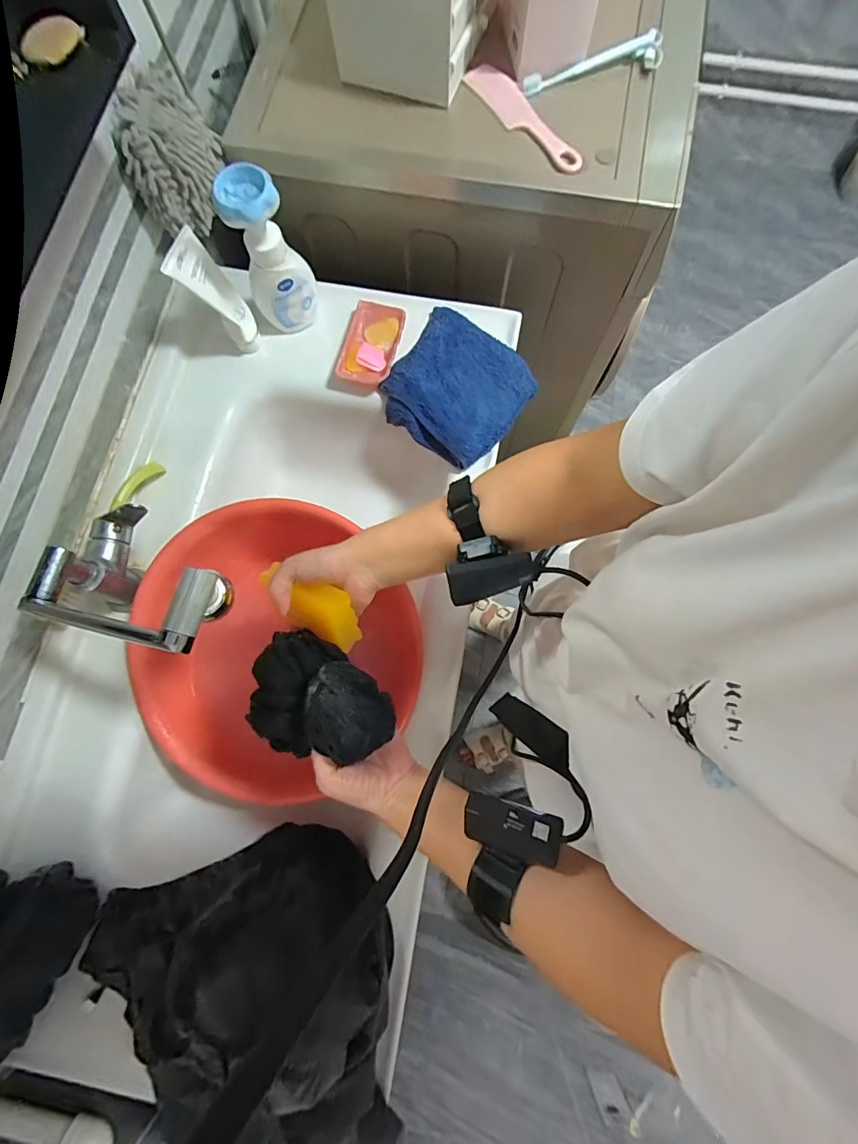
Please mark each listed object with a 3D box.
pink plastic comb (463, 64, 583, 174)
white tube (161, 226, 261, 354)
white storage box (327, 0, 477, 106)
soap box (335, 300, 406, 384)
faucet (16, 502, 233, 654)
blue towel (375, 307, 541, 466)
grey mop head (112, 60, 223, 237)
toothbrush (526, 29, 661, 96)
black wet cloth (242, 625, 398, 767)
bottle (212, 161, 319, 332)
[{"bbox_3d":[0.126,-0.592,0.593,0.042,0.017,0.206,-37,79,-7],"label":"pink plastic comb"},{"bbox_3d":[-0.277,-0.359,0.608,0.052,0.151,0.058,24,79,7],"label":"white tube"},{"bbox_3d":[-0.034,-0.677,0.562,0.169,0.118,0.073,12,77,4],"label":"white storage box"},{"bbox_3d":[-0.084,-0.329,0.659,0.078,0.023,0.125,13,78,5],"label":"soap box"},{"bbox_3d":[-0.294,0.014,0.475,0.276,0.139,0.123,19,77,29],"label":"faucet"},{"bbox_3d":[0.041,-0.259,0.640,0.183,0.032,0.179,37,80,9],"label":"blue towel"},{"bbox_3d":[-0.323,-0.526,0.576,0.081,0.117,0.130,7,77,3],"label":"grey mop head"},{"bbox_3d":[0.218,-0.670,0.600,0.186,0.026,0.027,-13,77,-1],"label":"toothbrush"},{"bbox_3d":[-0.108,0.118,0.411,0.142,0.071,0.098,38,81,9],"label":"black wet cloth"},{"bbox_3d":[-0.204,-0.406,0.594,0.083,0.182,0.061,-8,77,0],"label":"bottle"}]

